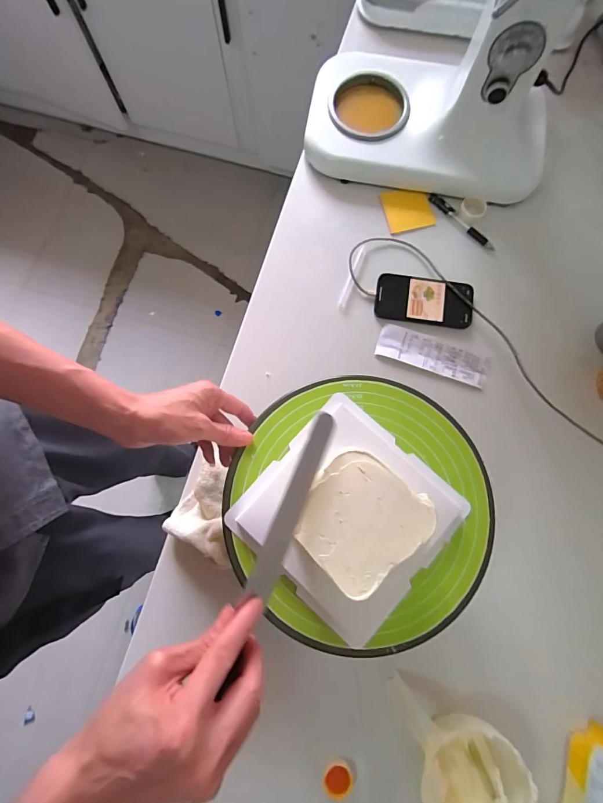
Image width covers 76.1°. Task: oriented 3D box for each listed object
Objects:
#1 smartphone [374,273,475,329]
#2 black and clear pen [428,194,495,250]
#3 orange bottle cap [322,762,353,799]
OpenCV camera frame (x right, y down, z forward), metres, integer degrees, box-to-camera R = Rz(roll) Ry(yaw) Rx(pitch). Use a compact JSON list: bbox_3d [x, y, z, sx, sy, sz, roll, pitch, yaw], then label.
[{"bbox_3d":[0.191,-0.156,0.600,0.147,0.009,0.077,8,79,2],"label":"smartphone"},{"bbox_3d":[0.261,-0.293,0.629,0.015,0.010,0.134,-44,81,-8],"label":"black and clear pen"},{"bbox_3d":[0.044,0.459,0.465,0.035,0.010,0.029,-36,80,-7],"label":"orange bottle cap"}]

